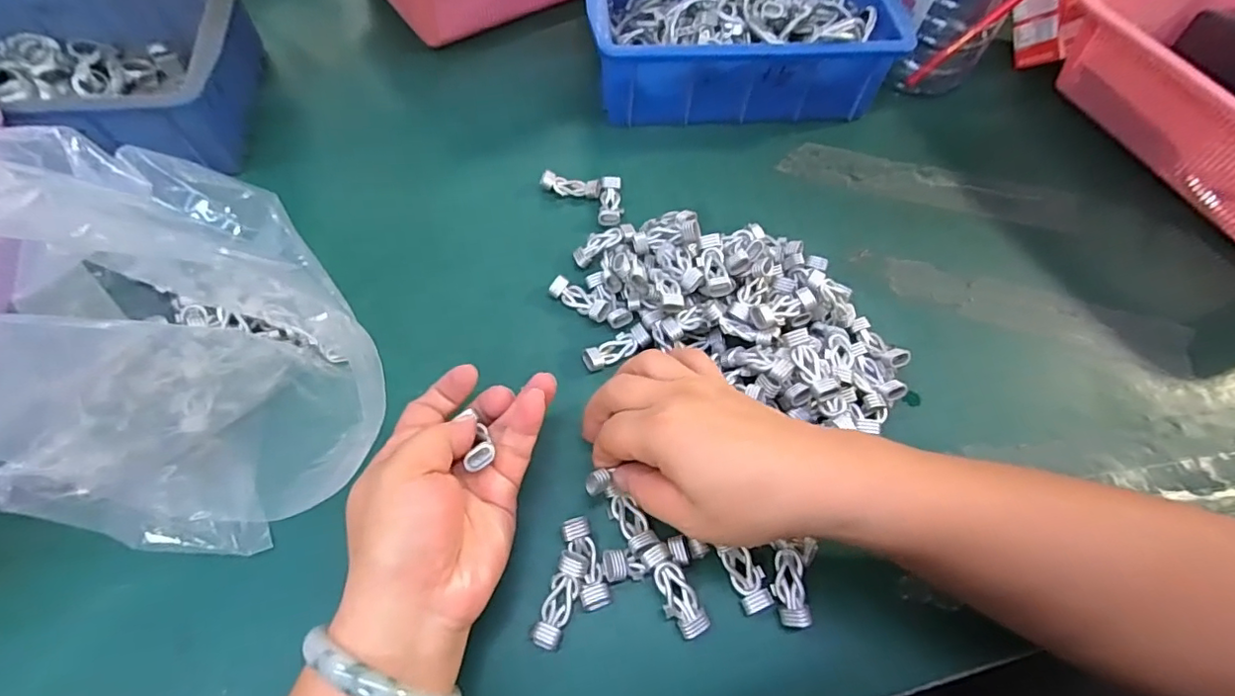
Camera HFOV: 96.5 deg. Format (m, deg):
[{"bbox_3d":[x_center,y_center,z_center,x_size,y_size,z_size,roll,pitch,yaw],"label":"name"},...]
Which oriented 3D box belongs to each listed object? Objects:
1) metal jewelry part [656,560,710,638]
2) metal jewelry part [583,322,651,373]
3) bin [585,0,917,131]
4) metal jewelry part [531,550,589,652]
[{"bbox_3d":[0.032,0.128,0.278,0.017,0.005,0.039,-26,78,-17],"label":"metal jewelry part"},{"bbox_3d":[-0.001,-0.001,0.349,0.042,0.011,0.018,-21,65,-15],"label":"metal jewelry part"},{"bbox_3d":[0.097,-0.274,0.475,0.242,0.082,0.171,-2,62,-4],"label":"bin"},{"bbox_3d":[-0.029,0.126,0.278,0.015,0.013,0.047,18,62,6],"label":"metal jewelry part"}]

